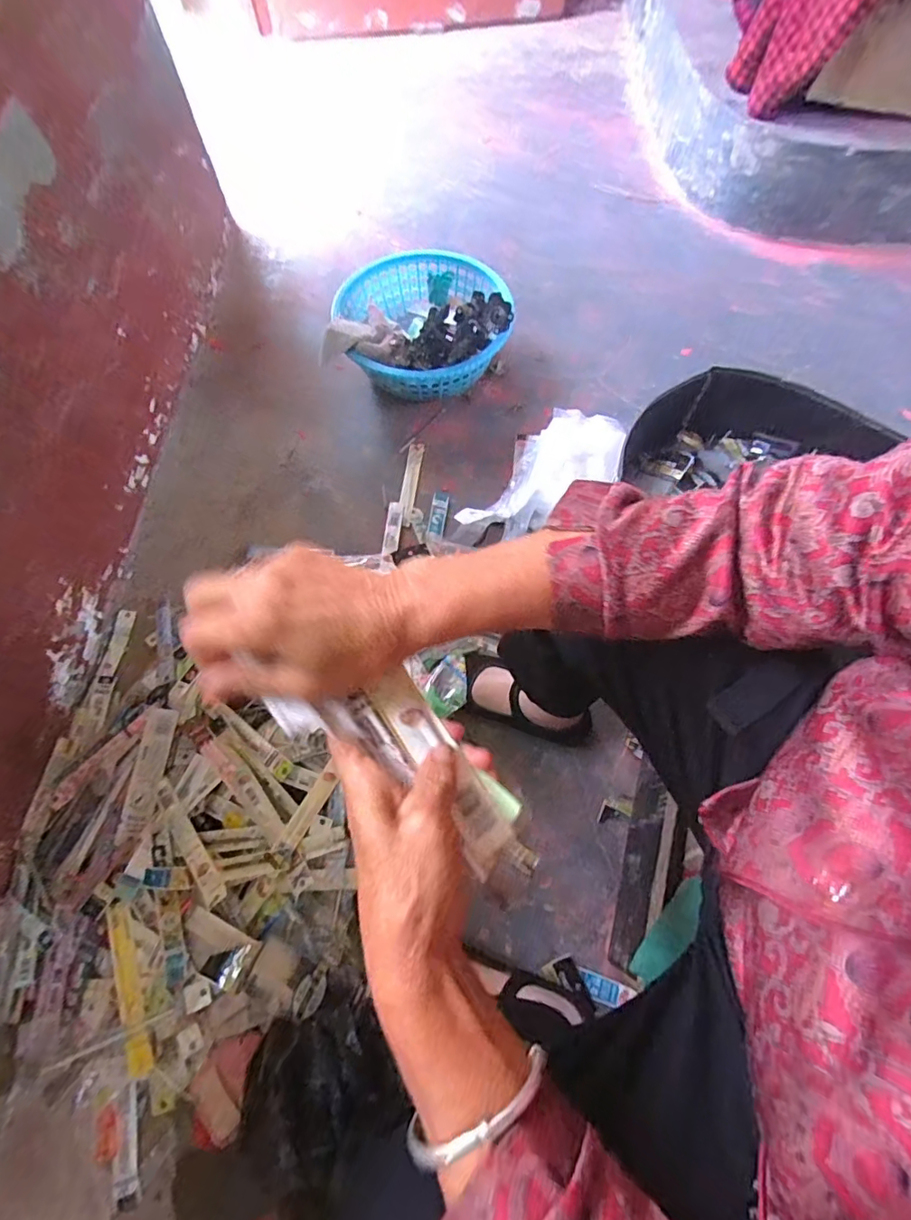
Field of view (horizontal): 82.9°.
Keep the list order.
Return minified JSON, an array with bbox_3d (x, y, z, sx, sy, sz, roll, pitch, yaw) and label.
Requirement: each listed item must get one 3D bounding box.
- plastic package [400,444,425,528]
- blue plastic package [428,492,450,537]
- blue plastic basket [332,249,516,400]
[{"bbox_3d":[-0.077,-0.221,0.894,0.028,0.007,0.172,6,67,2],"label":"plastic package"},{"bbox_3d":[-0.028,-0.161,0.862,0.026,0.008,0.093,6,67,2],"label":"blue plastic package"},{"bbox_3d":[-0.053,-0.526,0.957,0.296,0.138,0.299,-1,66,1],"label":"blue plastic basket"}]

